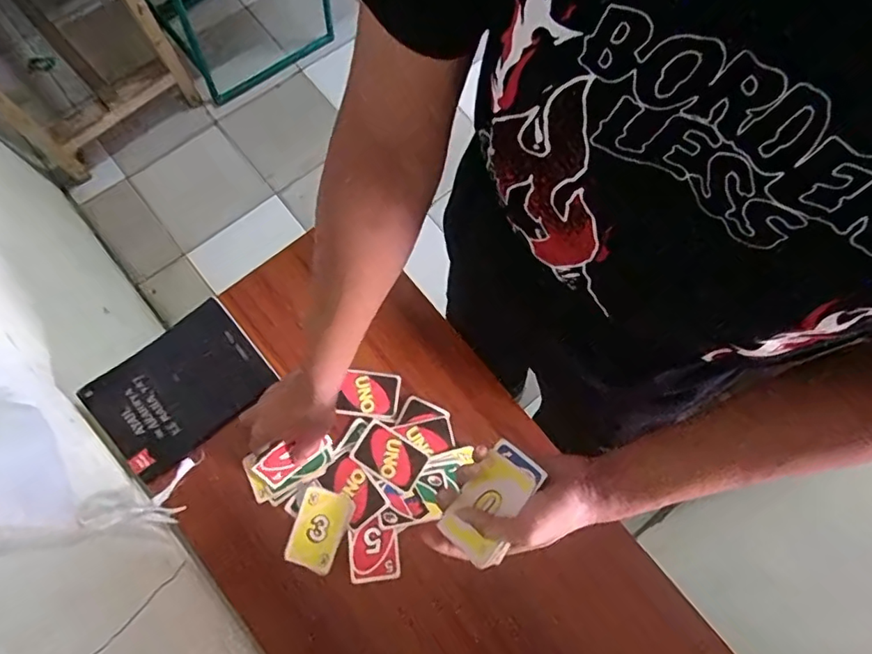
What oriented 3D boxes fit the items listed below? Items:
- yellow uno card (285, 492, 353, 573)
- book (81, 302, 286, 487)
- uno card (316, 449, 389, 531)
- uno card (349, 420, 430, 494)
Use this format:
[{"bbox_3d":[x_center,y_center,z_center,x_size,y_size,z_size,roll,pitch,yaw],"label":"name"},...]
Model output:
[{"bbox_3d":[-0.134,0.236,0.635,0.055,0.008,0.082,22,74,4],"label":"yellow uno card"},{"bbox_3d":[-0.306,0.073,0.663,0.188,0.011,0.137,-38,89,-14],"label":"book"},{"bbox_3d":[-0.099,0.192,0.649,0.051,0.004,0.080,-38,76,-10],"label":"uno card"},{"bbox_3d":[-0.056,0.155,0.658,0.084,0.005,0.054,33,75,7],"label":"uno card"}]

